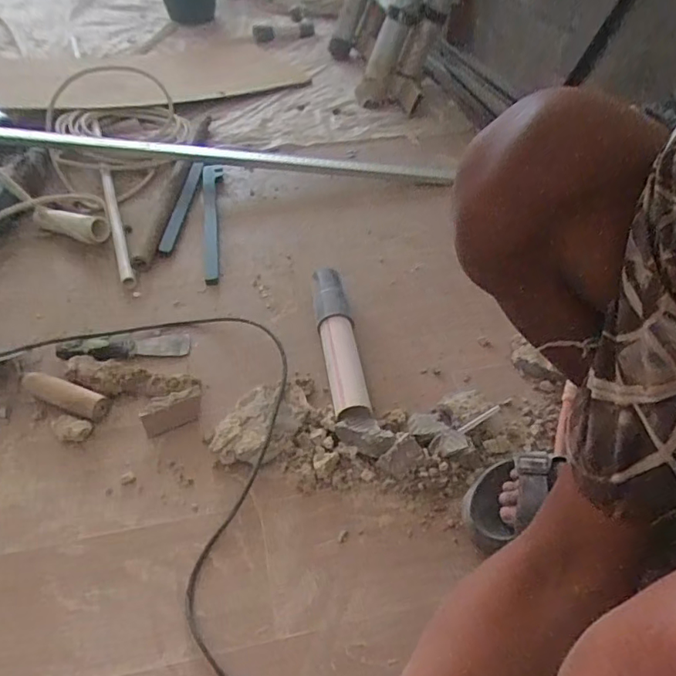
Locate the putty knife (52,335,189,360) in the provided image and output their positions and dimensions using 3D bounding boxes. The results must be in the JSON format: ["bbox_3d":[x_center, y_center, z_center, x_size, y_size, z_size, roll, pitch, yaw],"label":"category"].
[{"bbox_3d":[-0.316,0.010,0.779,0.179,0.030,0.041,-8,47,-10],"label":"putty knife"}]

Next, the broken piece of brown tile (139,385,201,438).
[{"bbox_3d":[-0.218,0.093,0.691,0.081,0.025,0.045,-20,50,-20],"label":"broken piece of brown tile"}]

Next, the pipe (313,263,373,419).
[{"bbox_3d":[0.000,0.002,0.777,0.057,0.057,0.291,-6,47,-8],"label":"pipe"}]

